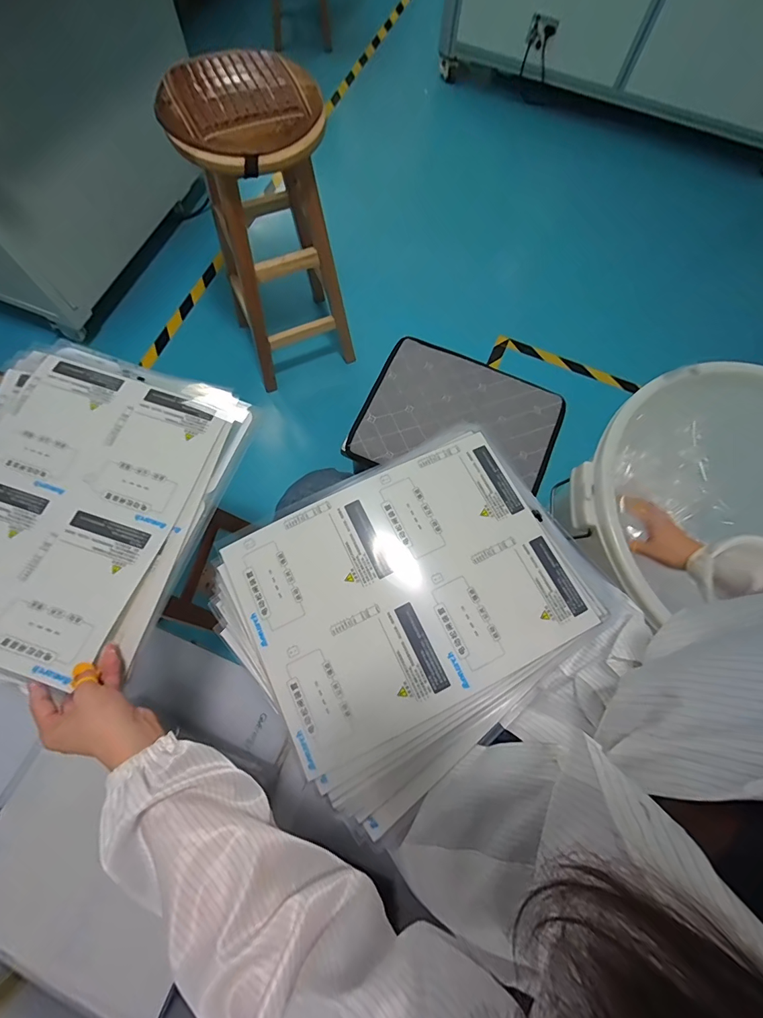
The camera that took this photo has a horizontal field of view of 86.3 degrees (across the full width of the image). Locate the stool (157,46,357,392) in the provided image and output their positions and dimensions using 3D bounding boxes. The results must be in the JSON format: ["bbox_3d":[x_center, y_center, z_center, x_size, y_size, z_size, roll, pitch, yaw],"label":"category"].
[{"bbox_3d":[-0.271,-0.659,1.021,0.292,0.626,0.287,-24,74,-10],"label":"stool"}]

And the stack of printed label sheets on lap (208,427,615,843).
[{"bbox_3d":[0.031,0.099,0.487,0.398,0.034,0.332,-37,77,-14],"label":"stack of printed label sheets on lap"}]

